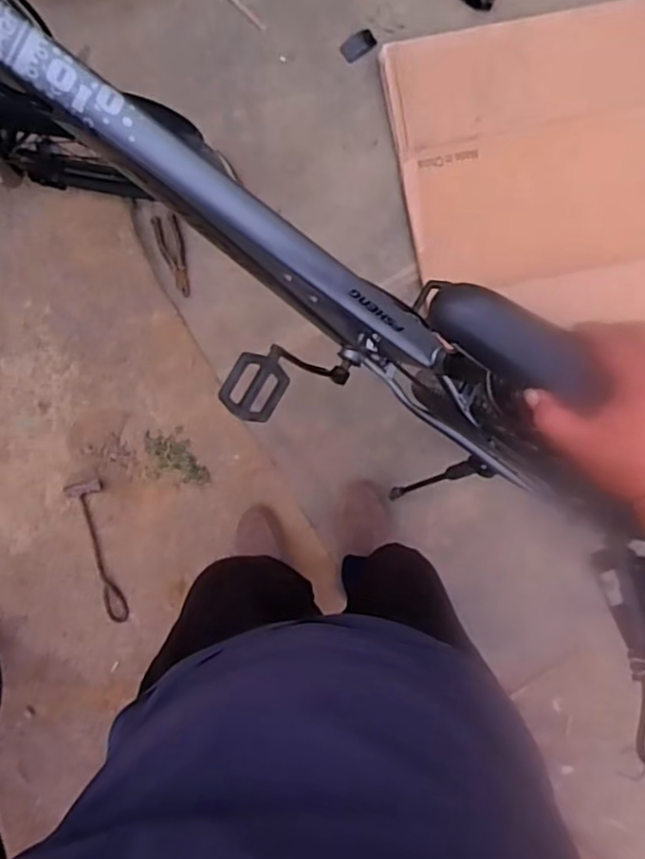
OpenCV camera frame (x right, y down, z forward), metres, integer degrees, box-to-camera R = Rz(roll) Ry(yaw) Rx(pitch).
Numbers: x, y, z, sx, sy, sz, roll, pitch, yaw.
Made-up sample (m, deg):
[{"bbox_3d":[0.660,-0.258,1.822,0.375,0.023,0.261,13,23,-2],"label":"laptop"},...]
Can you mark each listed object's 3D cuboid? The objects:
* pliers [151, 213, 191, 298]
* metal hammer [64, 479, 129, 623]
[{"bbox_3d":[-0.295,-0.352,1.285,0.052,0.012,0.164,-17,95,3],"label":"pliers"},{"bbox_3d":[-0.467,0.259,1.332,0.068,0.017,0.305,-11,95,2],"label":"metal hammer"}]

